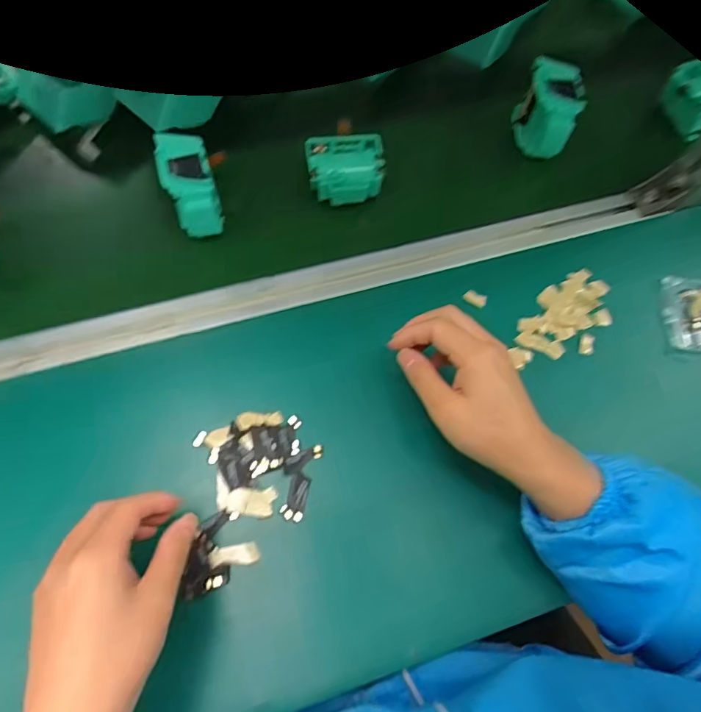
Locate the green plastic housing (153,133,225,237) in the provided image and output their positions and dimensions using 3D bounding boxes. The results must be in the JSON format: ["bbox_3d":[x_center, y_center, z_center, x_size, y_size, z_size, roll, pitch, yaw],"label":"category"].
[{"bbox_3d":[-0.146,-0.153,0.448,0.042,0.069,0.072,-15,69,-8],"label":"green plastic housing"}]

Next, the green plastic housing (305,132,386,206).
[{"bbox_3d":[-0.004,-0.185,0.480,0.073,0.026,0.063,-7,68,-5],"label":"green plastic housing"}]

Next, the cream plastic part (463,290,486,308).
[{"bbox_3d":[0.118,-0.055,0.455,0.021,0.008,0.012,23,68,8],"label":"cream plastic part"}]

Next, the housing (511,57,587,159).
[{"bbox_3d":[0.205,-0.251,0.498,0.035,0.076,0.081,-3,67,-3],"label":"housing"}]

